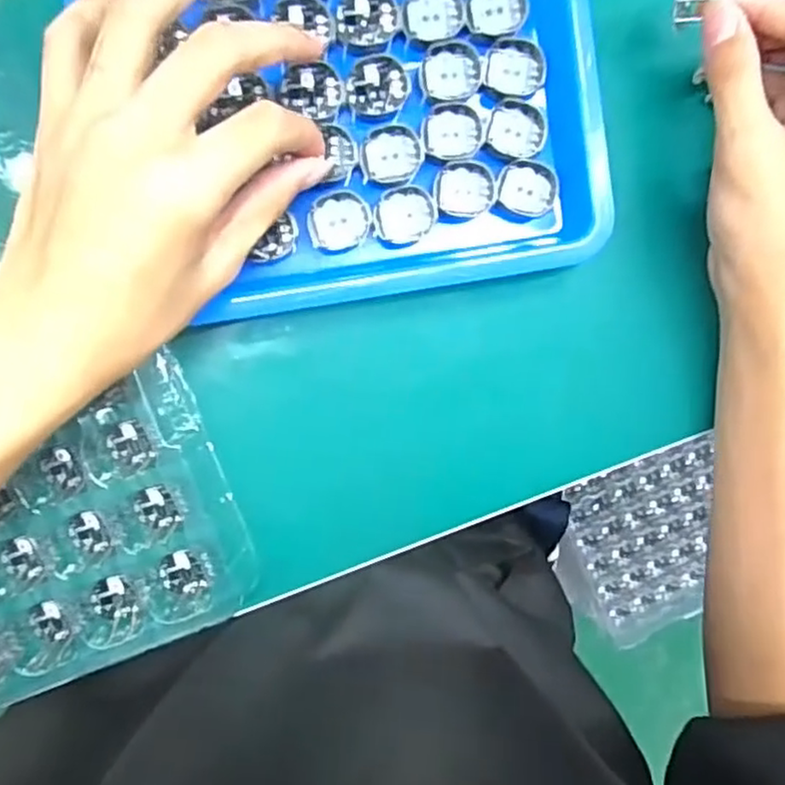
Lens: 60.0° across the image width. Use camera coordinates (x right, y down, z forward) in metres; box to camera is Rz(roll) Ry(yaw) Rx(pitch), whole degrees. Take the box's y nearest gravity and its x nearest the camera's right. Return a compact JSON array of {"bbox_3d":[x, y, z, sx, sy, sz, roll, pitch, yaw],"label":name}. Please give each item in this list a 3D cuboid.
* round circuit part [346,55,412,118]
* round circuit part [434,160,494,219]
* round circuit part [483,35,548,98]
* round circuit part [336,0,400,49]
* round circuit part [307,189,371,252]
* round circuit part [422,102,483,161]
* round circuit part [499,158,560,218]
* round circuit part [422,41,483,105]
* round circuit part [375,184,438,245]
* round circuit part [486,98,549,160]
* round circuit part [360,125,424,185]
[{"bbox_3d":[-0.006,-0.137,0.305,0.028,0.004,0.025,-1,96,-1],"label":"round circuit part"},{"bbox_3d":[0.034,-0.095,0.318,0.028,0.005,0.025,2,96,-2],"label":"round circuit part"},{"bbox_3d":[0.056,-0.150,0.314,0.028,0.005,0.026,0,96,-1],"label":"round circuit part"},{"bbox_3d":[-0.011,-0.166,0.301,0.025,0.004,0.027,0,96,-1],"label":"round circuit part"},{"bbox_3d":[-0.024,-0.079,0.313,0.027,0.006,0.026,5,96,-2],"label":"round circuit part"},{"bbox_3d":[0.028,-0.120,0.313,0.027,0.004,0.026,0,96,-1],"label":"round circuit part"},{"bbox_3d":[0.064,-0.096,0.318,0.027,0.004,0.025,0,96,-1],"label":"round circuit part"},{"bbox_3d":[0.027,-0.146,0.309,0.027,0.004,0.026,0,96,-1],"label":"round circuit part"},{"bbox_3d":[0.006,-0.082,0.315,0.028,0.008,0.025,-4,97,-1],"label":"round circuit part"},{"bbox_3d":[0.058,-0.122,0.316,0.027,0.004,0.026,0,96,-1],"label":"round circuit part"},{"bbox_3d":[0.000,-0.108,0.310,0.028,0.004,0.025,6,96,-2],"label":"round circuit part"}]

